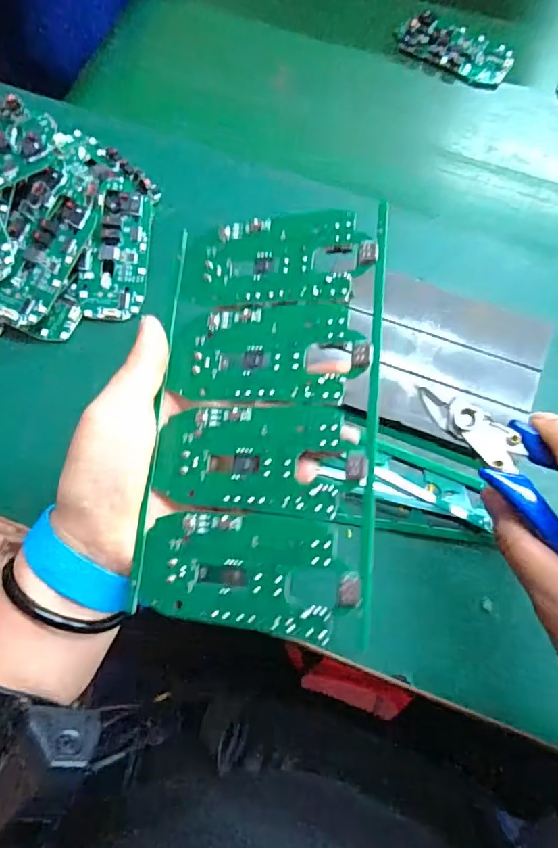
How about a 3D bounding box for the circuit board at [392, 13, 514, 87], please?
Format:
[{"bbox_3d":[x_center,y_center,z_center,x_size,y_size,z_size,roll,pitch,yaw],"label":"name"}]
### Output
[{"bbox_3d":[0.145,-0.309,0.436,0.093,0.017,0.042,29,78,11],"label":"circuit board"}]

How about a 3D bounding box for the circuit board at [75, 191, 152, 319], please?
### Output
[{"bbox_3d":[-0.109,-0.115,0.361,0.043,0.012,0.088,9,86,4],"label":"circuit board"}]

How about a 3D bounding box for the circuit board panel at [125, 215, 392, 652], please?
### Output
[{"bbox_3d":[-0.007,-0.007,0.238,0.104,0.004,0.185,0,77,21],"label":"circuit board panel"}]

